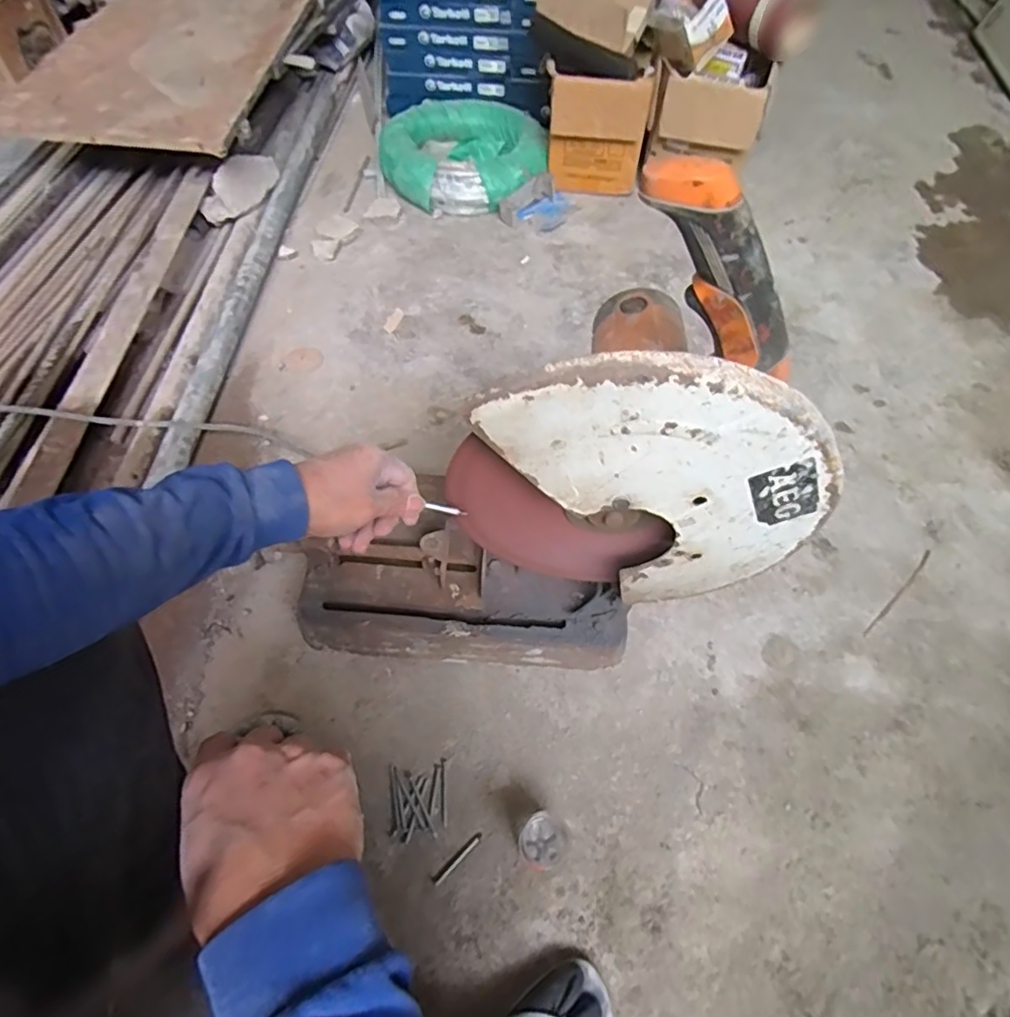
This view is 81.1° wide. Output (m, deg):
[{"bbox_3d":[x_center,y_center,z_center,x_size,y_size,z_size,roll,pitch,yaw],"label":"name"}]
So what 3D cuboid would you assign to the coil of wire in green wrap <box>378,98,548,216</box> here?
[{"bbox_3d":[-0.102,-0.898,1.479,0.396,0.096,0.404,1,58,-1],"label":"coil of wire in green wrap"}]

